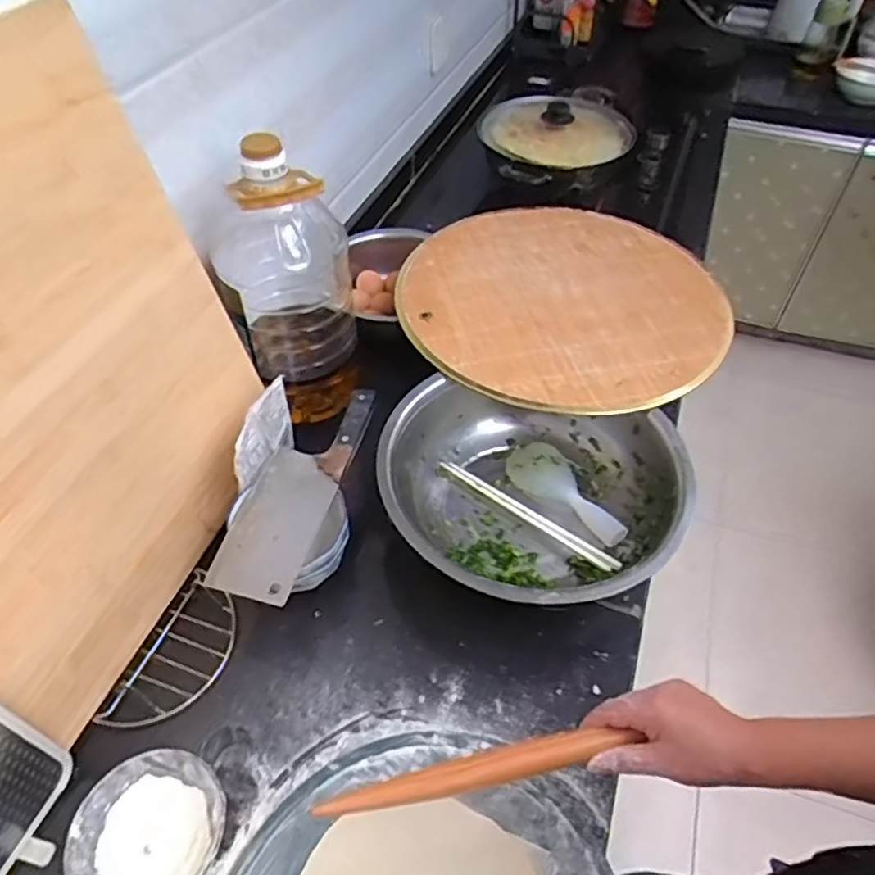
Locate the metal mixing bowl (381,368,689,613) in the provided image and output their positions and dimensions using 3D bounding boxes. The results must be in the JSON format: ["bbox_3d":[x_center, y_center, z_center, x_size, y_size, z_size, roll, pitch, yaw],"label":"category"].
[{"bbox_3d":[0.101,0.070,0.747,0.320,0.109,0.298,0,49,0],"label":"metal mixing bowl"}]

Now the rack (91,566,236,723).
[{"bbox_3d":[-0.266,0.221,0.673,0.092,0.016,0.169,15,51,12],"label":"rack"}]

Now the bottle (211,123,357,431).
[{"bbox_3d":[-0.183,-0.189,0.803,0.156,0.340,0.136,-13,50,-12],"label":"bottle"}]

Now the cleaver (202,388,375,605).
[{"bbox_3d":[-0.153,0.050,0.721,0.088,0.028,0.276,14,50,12],"label":"cleaver"}]

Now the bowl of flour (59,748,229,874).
[{"bbox_3d":[-0.240,0.336,0.550,0.118,0.048,0.119,0,49,0],"label":"bowl of flour"}]

